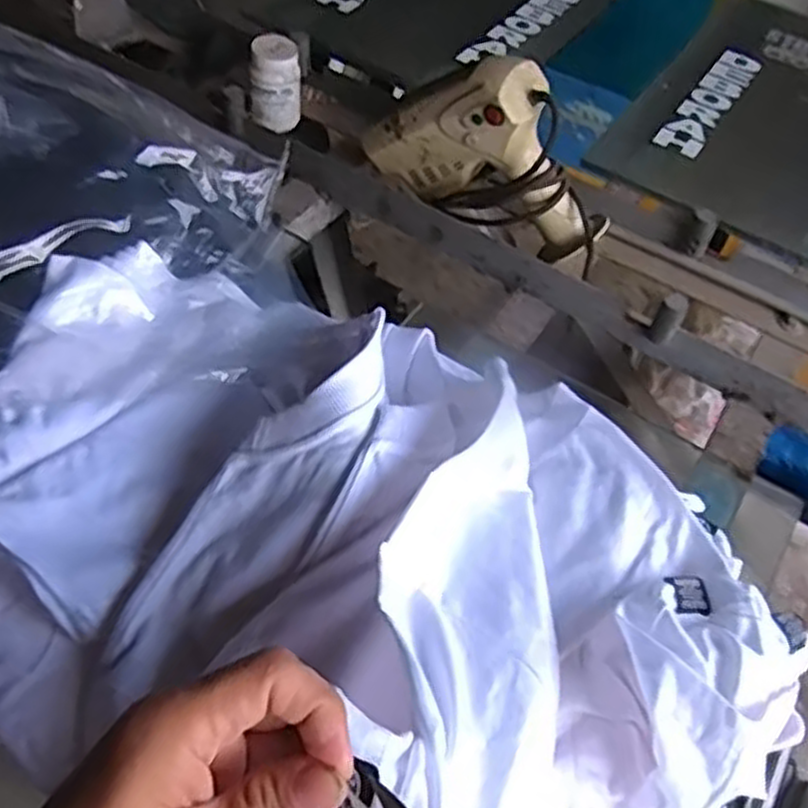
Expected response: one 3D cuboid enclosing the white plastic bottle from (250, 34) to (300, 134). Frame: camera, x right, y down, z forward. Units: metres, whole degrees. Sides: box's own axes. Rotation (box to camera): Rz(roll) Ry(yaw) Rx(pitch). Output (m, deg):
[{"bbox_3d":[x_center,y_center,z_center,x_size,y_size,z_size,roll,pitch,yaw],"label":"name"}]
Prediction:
[{"bbox_3d":[-0.160,-0.397,0.991,0.062,0.095,0.054,-1,51,-6],"label":"white plastic bottle"}]

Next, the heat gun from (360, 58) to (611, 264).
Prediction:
[{"bbox_3d":[0.091,-0.273,0.855,0.280,0.180,0.075,31,55,19],"label":"heat gun"}]

